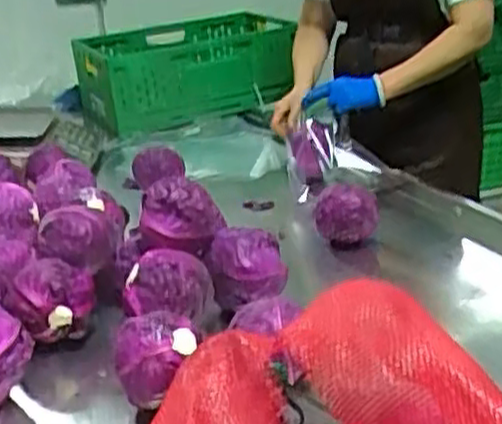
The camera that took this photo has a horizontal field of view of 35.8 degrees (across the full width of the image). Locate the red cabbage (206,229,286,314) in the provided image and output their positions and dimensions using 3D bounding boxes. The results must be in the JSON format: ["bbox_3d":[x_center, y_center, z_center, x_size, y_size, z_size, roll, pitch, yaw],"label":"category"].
[{"bbox_3d":[-0.009,0.086,1.151,0.122,0.095,0.105,-1,20,2],"label":"red cabbage"}]

